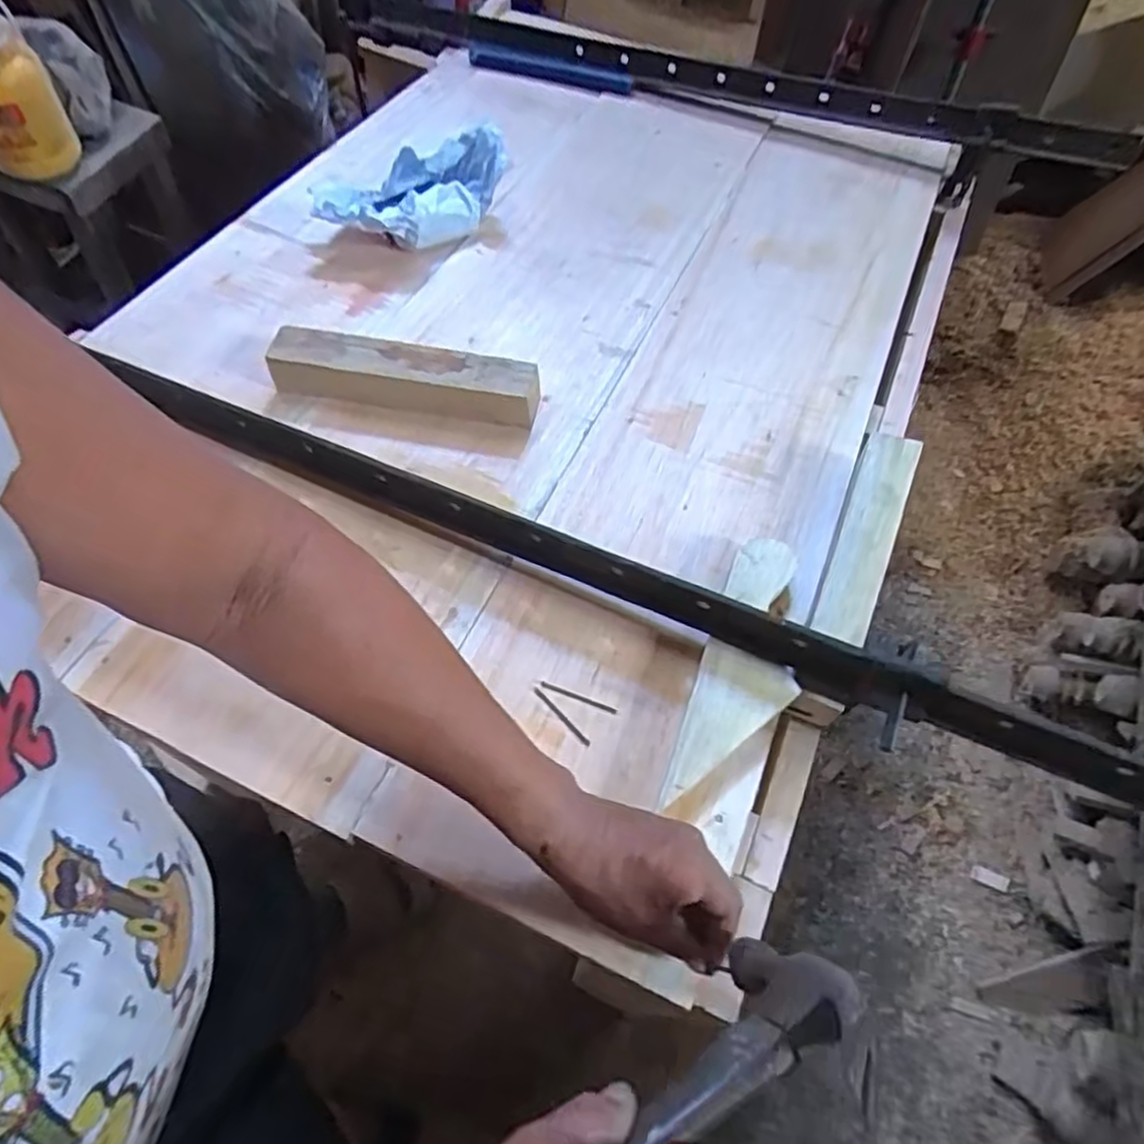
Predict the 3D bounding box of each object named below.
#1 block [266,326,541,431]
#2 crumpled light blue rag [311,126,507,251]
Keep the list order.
[{"bbox_3d":[-0.167,-0.198,0.697,0.266,0.048,0.058,10,60,3],"label":"block"},{"bbox_3d":[-0.196,-0.472,0.865,0.226,0.071,0.159,-1,60,-3],"label":"crumpled light blue rag"}]

